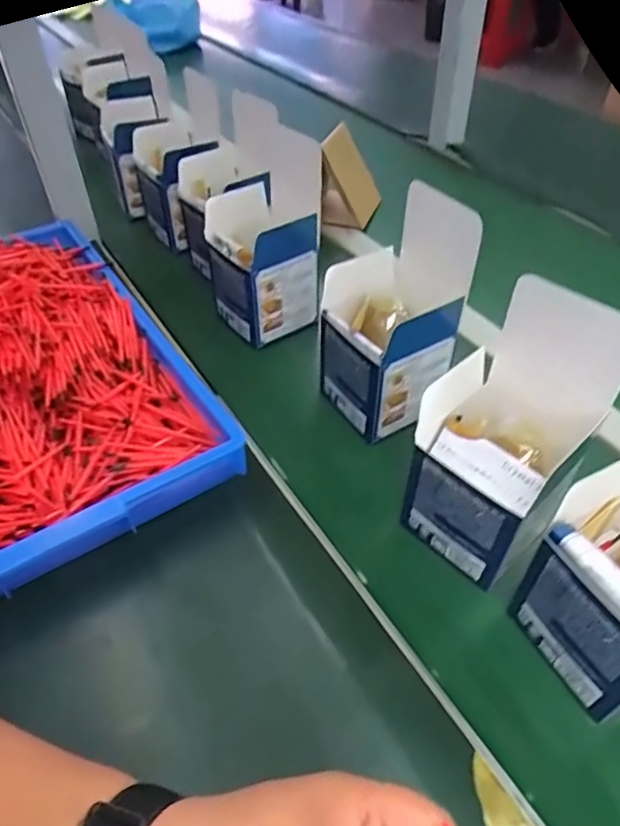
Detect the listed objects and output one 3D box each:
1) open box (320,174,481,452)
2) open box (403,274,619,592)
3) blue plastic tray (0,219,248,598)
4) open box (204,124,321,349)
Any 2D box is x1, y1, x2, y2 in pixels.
[{"bbox_3d":[0.068,-0.077,0.468,0.092,0.167,0.104,-27,50,-26],"label":"open box"},{"bbox_3d":[0.127,0.018,0.372,0.099,0.173,0.090,35,53,30],"label":"open box"},{"bbox_3d":[-0.273,-0.033,0.486,0.285,0.051,0.387,-25,50,-25],"label":"blue plastic tray"},{"bbox_3d":[-0.049,-0.150,0.581,0.085,0.116,0.095,-25,49,-25],"label":"open box"}]

